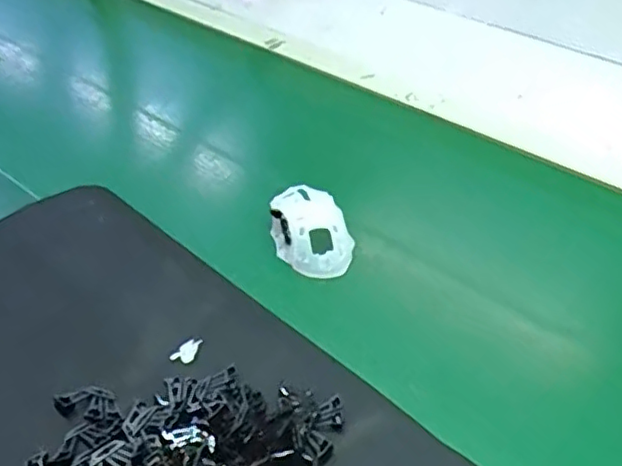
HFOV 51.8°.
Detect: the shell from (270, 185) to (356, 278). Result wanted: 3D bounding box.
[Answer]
[{"bbox_3d":[0.000,-0.005,0.595,0.069,0.036,0.098,-5,42,-5],"label":"shell"}]

